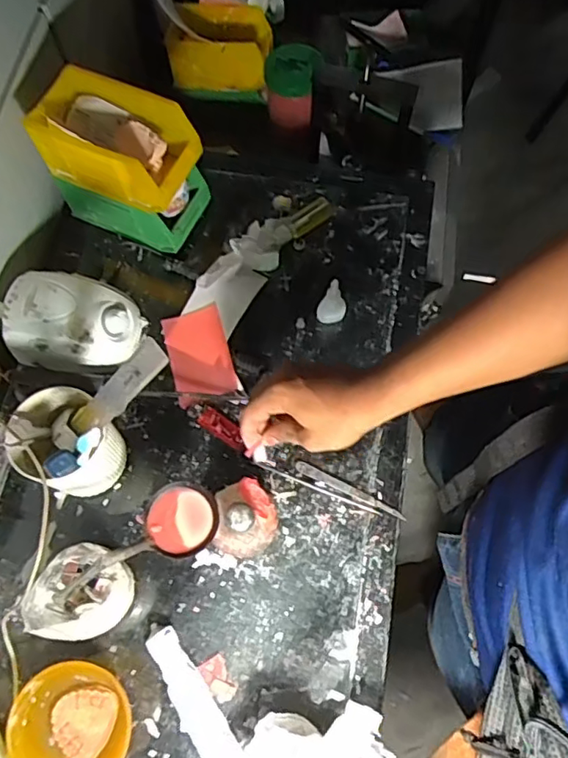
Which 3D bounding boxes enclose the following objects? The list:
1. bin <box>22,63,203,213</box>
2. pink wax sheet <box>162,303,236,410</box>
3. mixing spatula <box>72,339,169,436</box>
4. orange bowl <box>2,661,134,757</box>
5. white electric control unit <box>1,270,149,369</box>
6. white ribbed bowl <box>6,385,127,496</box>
[{"bbox_3d":[-0.195,-0.279,0.683,0.169,0.085,0.095,23,71,9],"label":"bin"},{"bbox_3d":[-0.105,-0.031,0.714,0.073,0.016,0.119,-14,70,-5],"label":"pink wax sheet"},{"bbox_3d":[-0.156,0.013,0.540,0.030,0.169,0.008,51,38,-4],"label":"mixing spatula"},{"bbox_3d":[-0.199,0.328,0.552,0.104,0.060,0.103,0,69,0],"label":"orange bowl"},{"bbox_3d":[-0.249,-0.069,0.694,0.144,0.080,0.112,4,69,2],"label":"white electric control unit"},{"bbox_3d":[-0.231,0.068,0.616,0.088,0.140,0.101,-37,73,-13],"label":"white ribbed bowl"}]

